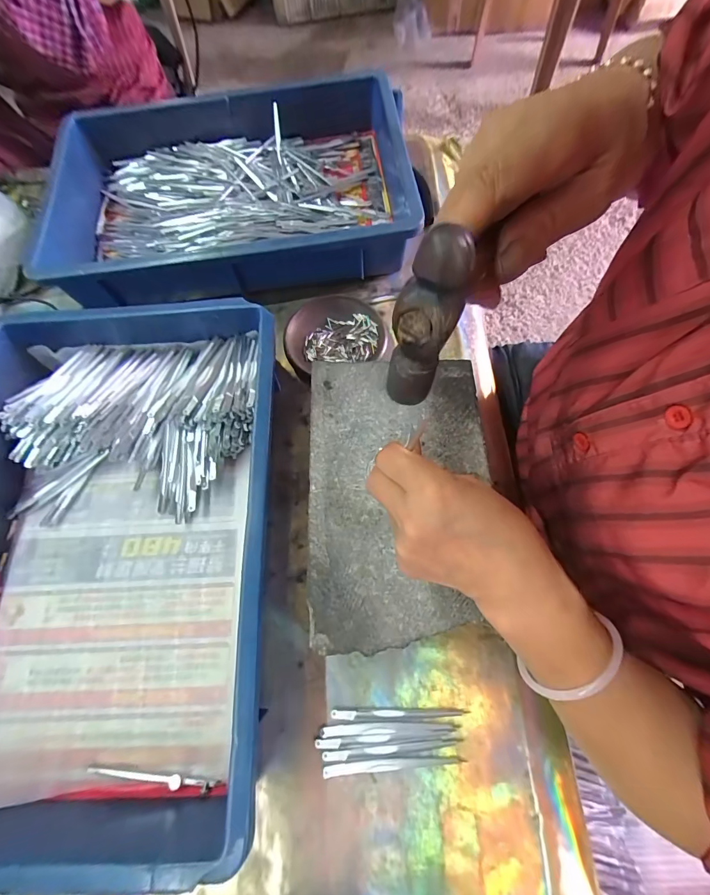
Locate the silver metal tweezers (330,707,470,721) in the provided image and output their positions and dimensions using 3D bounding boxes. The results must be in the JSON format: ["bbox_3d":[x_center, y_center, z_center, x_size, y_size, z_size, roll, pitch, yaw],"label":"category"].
[{"bbox_3d":[0.034,0.212,0.293,0.106,0.004,0.007,-3,69,2],"label":"silver metal tweezers"}]

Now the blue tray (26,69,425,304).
[{"bbox_3d":[-0.151,-0.332,0.467,0.432,0.068,0.310,-7,69,0],"label":"blue tray"}]

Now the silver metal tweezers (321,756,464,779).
[{"bbox_3d":[0.029,0.242,0.280,0.106,0.004,0.007,-7,69,0],"label":"silver metal tweezers"}]

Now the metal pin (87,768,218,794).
[{"bbox_3d":[-0.155,0.251,0.279,0.103,0.007,0.007,4,70,4],"label":"metal pin"}]

